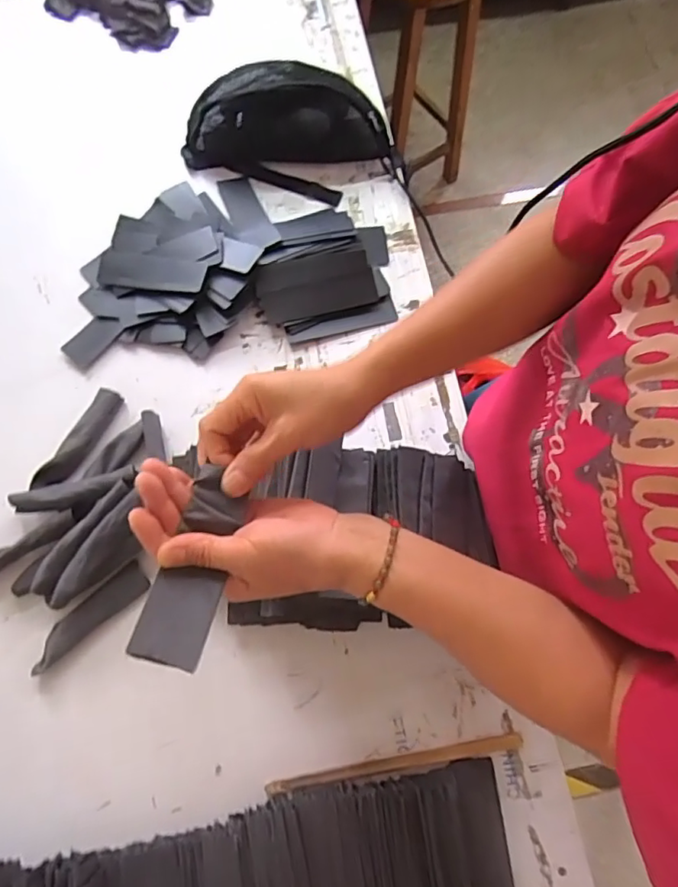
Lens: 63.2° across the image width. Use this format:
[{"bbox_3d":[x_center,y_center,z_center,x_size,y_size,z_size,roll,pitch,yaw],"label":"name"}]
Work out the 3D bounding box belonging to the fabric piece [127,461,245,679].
[{"bbox_3d":[-0.096,0.078,0.367,0.044,0.012,0.131,9,62,3],"label":"fabric piece"}]

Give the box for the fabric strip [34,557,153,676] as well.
[{"bbox_3d":[-0.277,0.192,0.612,0.143,0.013,0.036,-41,78,-11],"label":"fabric strip"}]

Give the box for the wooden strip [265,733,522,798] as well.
[{"bbox_3d":[0.059,0.334,0.575,0.266,0.008,0.014,-9,74,-3],"label":"wooden strip"}]

